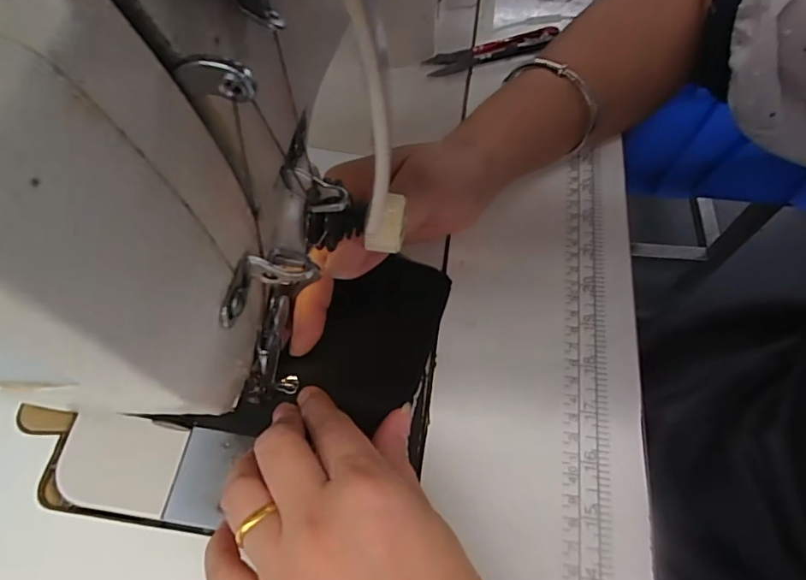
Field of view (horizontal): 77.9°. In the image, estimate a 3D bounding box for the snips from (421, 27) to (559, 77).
[{"bbox_3d":[0.070,-0.189,0.396,0.105,0.011,0.022,-13,61,-6],"label":"snips"}]

